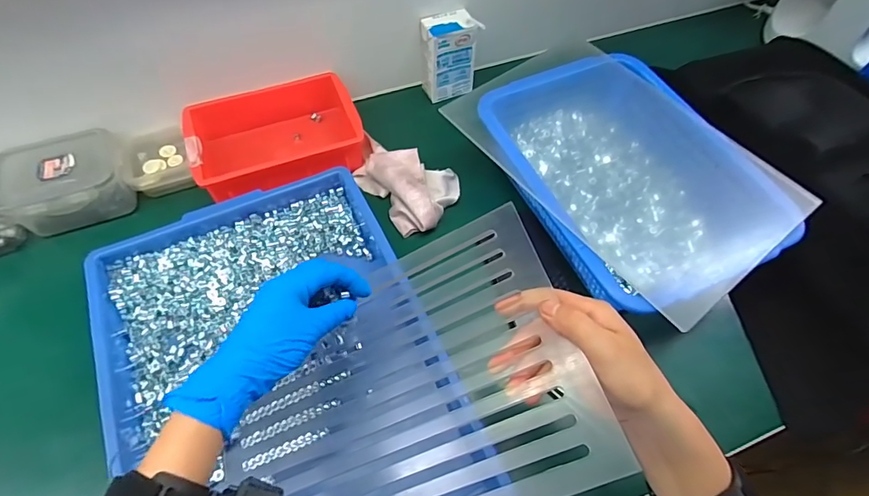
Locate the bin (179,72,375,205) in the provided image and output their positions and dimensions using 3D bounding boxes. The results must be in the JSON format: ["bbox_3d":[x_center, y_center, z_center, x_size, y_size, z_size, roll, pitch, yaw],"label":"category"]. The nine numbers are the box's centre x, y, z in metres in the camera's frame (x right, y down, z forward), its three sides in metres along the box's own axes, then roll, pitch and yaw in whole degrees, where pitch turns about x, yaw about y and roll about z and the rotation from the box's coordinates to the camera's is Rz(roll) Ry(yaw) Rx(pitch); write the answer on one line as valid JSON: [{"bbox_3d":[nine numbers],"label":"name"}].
[{"bbox_3d":[-0.198,-0.141,0.586,0.201,0.057,0.132,-18,62,-12],"label":"bin"}]

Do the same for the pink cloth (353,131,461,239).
[{"bbox_3d":[-0.038,-0.076,0.563,0.128,0.037,0.106,17,60,8],"label":"pink cloth"}]

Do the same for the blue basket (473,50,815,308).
[{"bbox_3d":[0.202,-0.075,0.525,0.232,0.087,0.323,-26,64,-16],"label":"blue basket"}]

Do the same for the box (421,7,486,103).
[{"bbox_3d":[0.018,-0.263,0.631,0.069,0.104,0.047,-24,63,-15],"label":"box"}]

